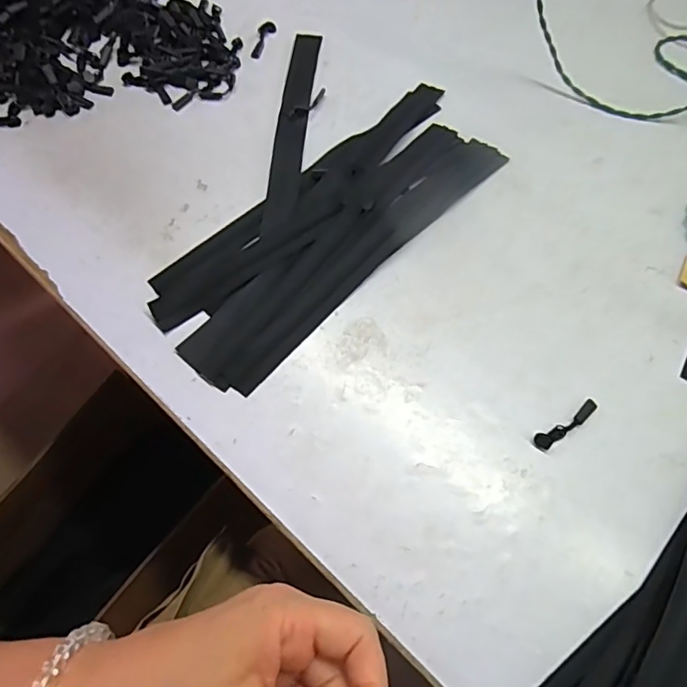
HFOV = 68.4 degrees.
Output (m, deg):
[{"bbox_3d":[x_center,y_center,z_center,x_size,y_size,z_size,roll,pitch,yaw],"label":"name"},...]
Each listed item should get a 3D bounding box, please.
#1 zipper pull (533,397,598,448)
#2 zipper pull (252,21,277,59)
[{"bbox_3d":[0.178,0.064,0.402,0.062,0.004,0.013,-31,70,-13],"label":"zipper pull"},{"bbox_3d":[-0.093,-0.351,0.586,0.019,0.006,0.059,11,67,4],"label":"zipper pull"}]

